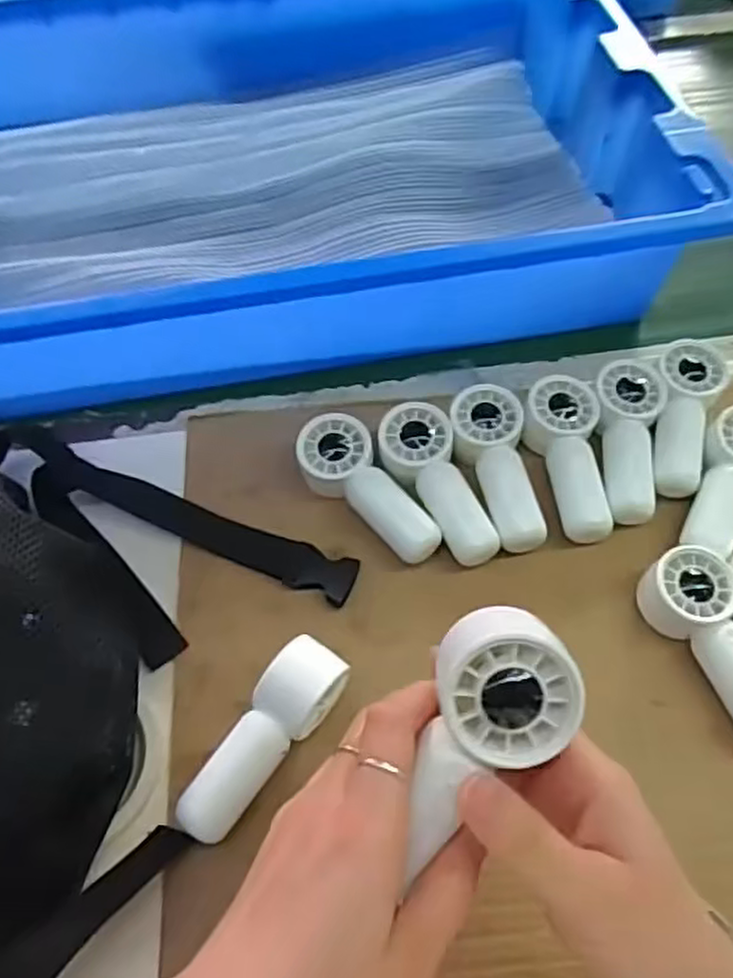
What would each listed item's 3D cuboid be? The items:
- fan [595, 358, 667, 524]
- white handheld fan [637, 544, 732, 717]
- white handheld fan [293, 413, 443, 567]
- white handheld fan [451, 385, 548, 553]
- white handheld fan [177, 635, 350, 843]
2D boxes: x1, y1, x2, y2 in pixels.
[{"bbox_3d":[0.169,-0.033,0.471,0.044,0.026,0.114,12,60,7],"label":"fan"},{"bbox_3d":[0.195,0.088,0.403,0.046,0.028,0.110,-12,60,-7],"label":"white handheld fan"},{"bbox_3d":[0.002,0.001,0.460,0.111,0.034,0.044,40,67,21],"label":"white handheld fan"},{"bbox_3d":[0.082,-0.014,0.462,0.047,0.028,0.112,-6,59,-3],"label":"white handheld fan"},{"bbox_3d":[-0.052,0.133,0.377,0.037,0.042,0.109,30,64,17],"label":"white handheld fan"}]

